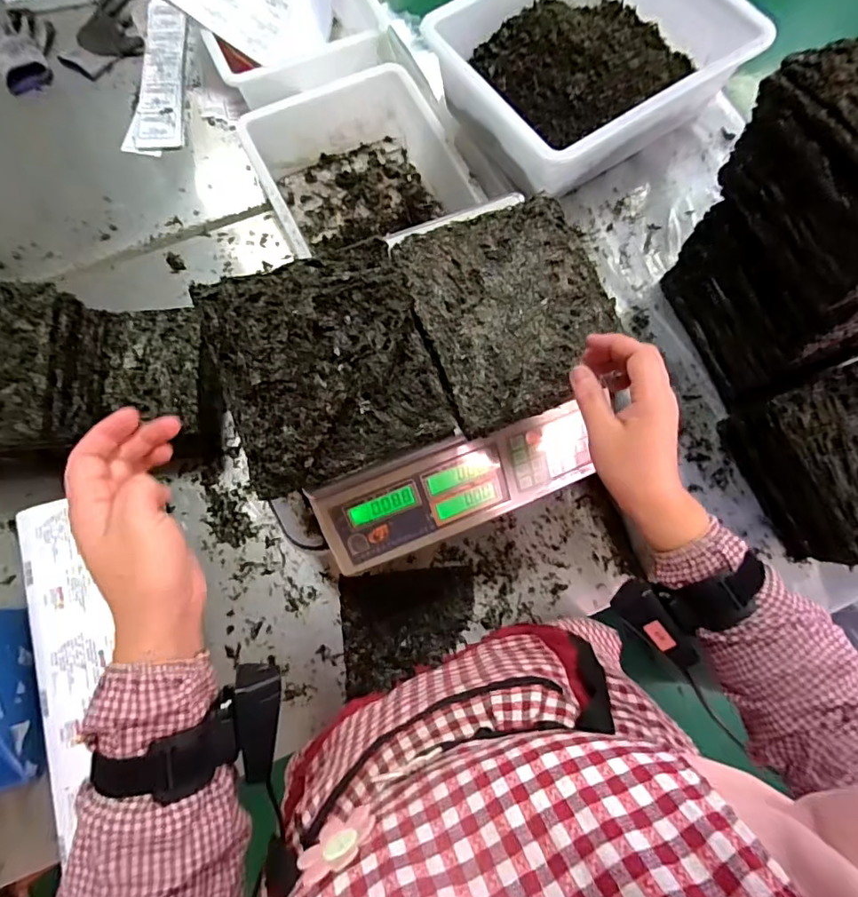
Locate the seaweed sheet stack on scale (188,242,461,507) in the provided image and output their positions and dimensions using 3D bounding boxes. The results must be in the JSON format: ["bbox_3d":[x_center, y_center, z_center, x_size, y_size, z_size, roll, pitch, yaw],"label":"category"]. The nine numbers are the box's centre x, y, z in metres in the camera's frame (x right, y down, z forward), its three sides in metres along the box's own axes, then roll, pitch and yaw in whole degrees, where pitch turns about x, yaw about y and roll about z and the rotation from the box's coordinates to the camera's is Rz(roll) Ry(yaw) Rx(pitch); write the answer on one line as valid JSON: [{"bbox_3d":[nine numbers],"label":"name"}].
[{"bbox_3d":[-0.091,-0.080,0.455,0.180,0.038,0.196,-20,76,-6],"label":"seaweed sheet stack on scale"}]

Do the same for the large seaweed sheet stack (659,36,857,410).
[{"bbox_3d":[0.402,-0.215,0.517,0.173,0.271,0.206,-20,76,-6],"label":"large seaweed sheet stack"}]

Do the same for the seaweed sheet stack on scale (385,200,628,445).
[{"bbox_3d":[0.080,-0.133,0.493,0.177,0.020,0.197,-22,76,-7],"label":"seaweed sheet stack on scale"}]

